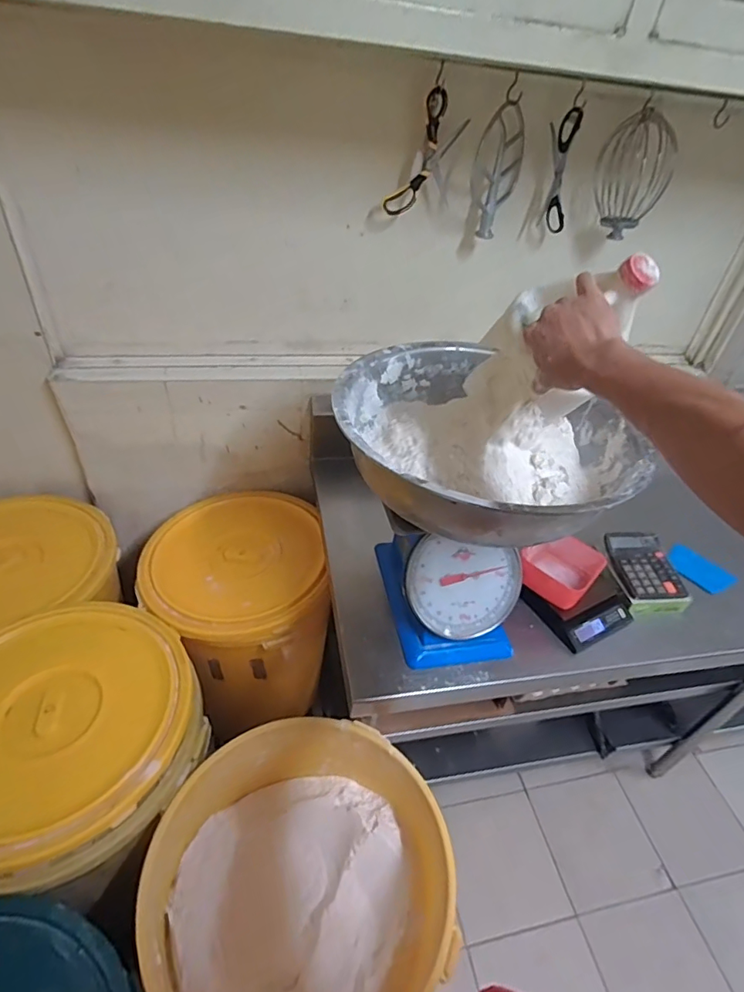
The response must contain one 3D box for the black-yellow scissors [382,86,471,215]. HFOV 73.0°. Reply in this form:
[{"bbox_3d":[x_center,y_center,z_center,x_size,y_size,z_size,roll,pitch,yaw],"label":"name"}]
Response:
[{"bbox_3d":[0.099,-0.645,0.953,0.136,0.199,0.033,-4,41,-13],"label":"black-yellow scissors"}]

